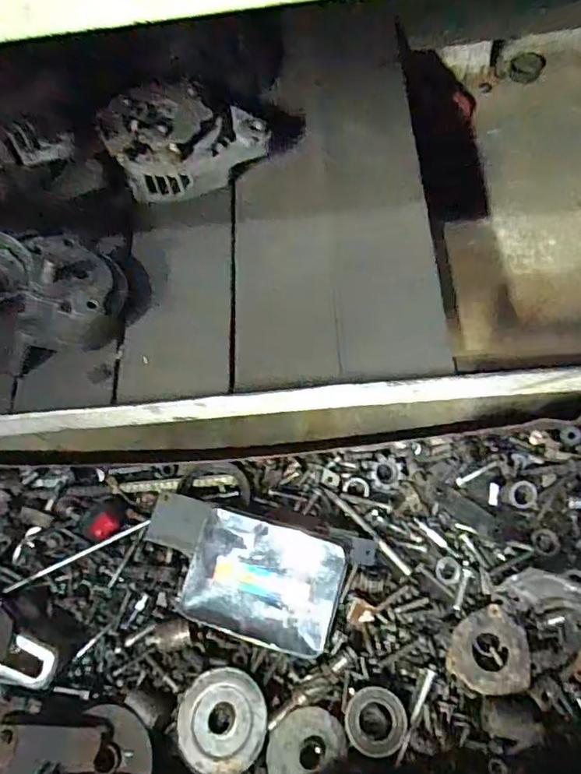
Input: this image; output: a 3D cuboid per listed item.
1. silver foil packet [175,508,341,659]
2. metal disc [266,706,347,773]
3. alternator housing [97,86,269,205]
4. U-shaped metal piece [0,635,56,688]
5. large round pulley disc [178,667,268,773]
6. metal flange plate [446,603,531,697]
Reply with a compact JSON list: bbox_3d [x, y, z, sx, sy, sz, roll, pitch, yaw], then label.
[{"bbox_3d":[-0.022,0.163,0.471,0.122,0.035,0.090,14,67,10],"label":"silver foil packet"},{"bbox_3d":[0.011,0.264,0.419,0.058,0.008,0.043,-11,62,1],"label":"metal disc"},{"bbox_3d":[-0.097,-0.231,0.525,0.143,0.067,0.088,-19,62,-3],"label":"alternator housing"},{"bbox_3d":[-0.215,0.221,0.455,0.048,0.011,0.033,12,74,11],"label":"U-shaped metal piece"},{"bbox_3d":[-0.053,0.261,0.439,0.072,0.010,0.072,-9,57,15],"label":"large round pulley disc"},{"bbox_3d":[0.159,0.209,0.444,0.060,0.013,0.061,-3,63,6],"label":"metal flange plate"}]

